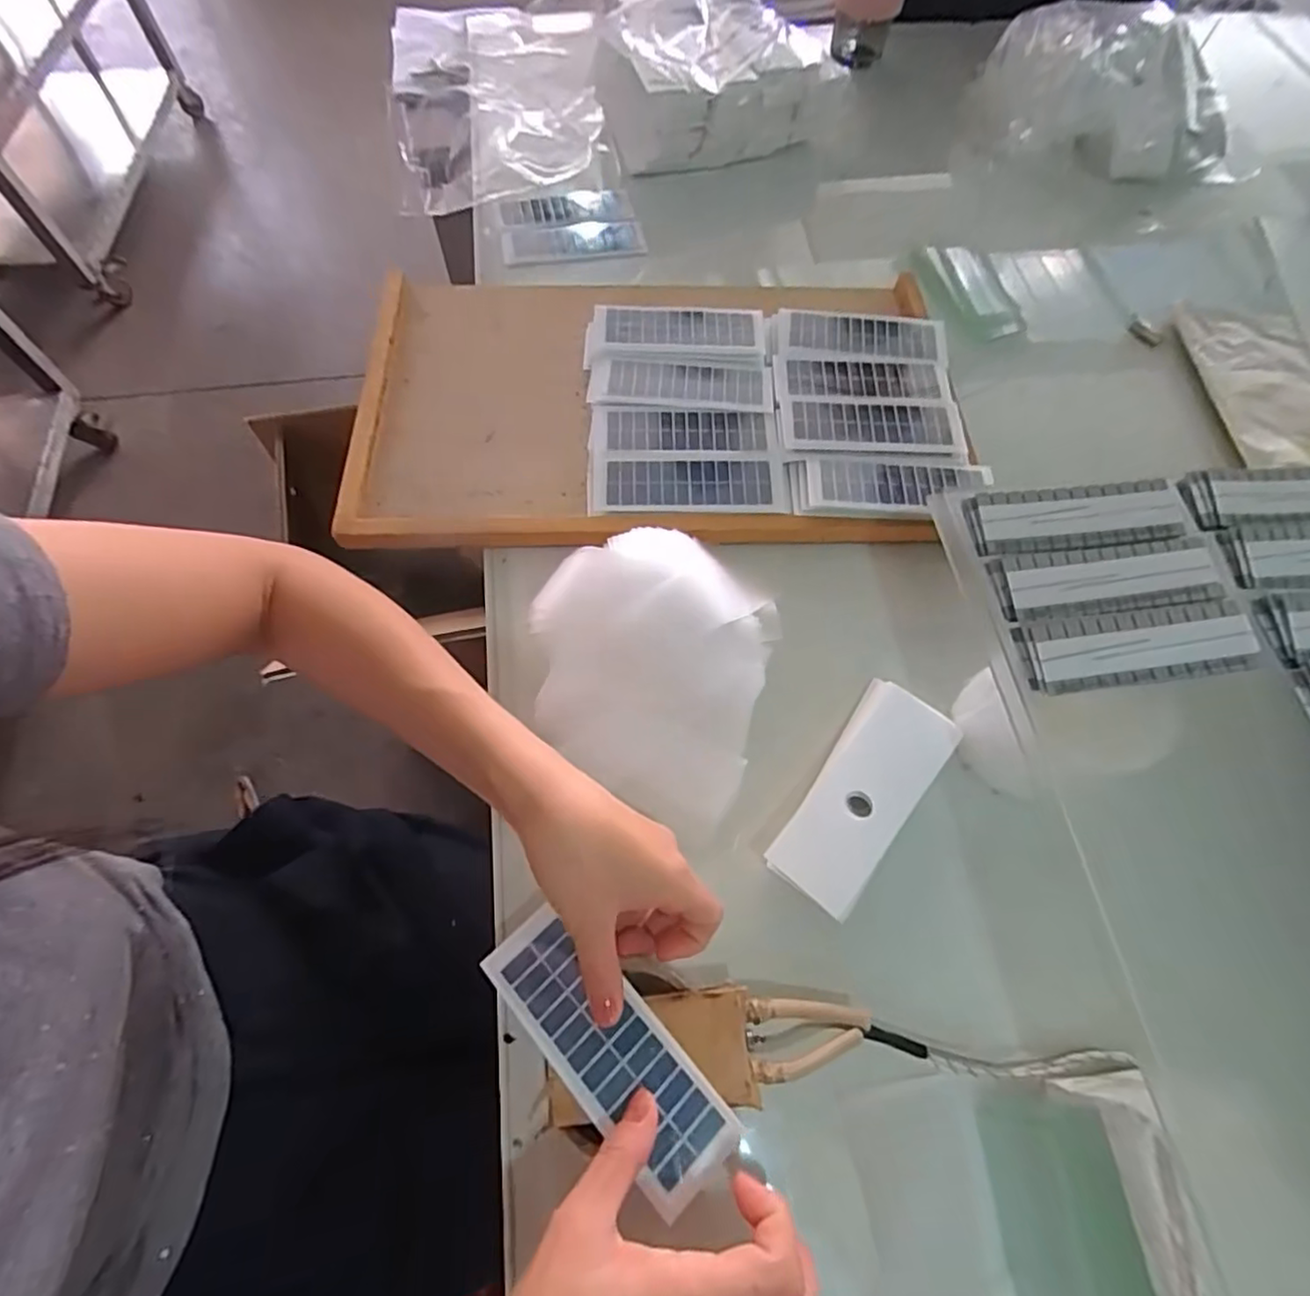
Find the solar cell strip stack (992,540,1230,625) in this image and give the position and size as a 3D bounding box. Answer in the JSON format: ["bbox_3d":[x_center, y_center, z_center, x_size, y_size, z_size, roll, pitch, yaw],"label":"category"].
[{"bbox_3d":[0.267,-0.040,0.372,0.128,0.012,0.041,-4,64,-5],"label":"solar cell strip stack"}]

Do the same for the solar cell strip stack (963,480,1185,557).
[{"bbox_3d":[0.260,-0.079,0.390,0.127,0.016,0.040,-5,65,-4],"label":"solar cell strip stack"}]

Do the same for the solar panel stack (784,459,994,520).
[{"bbox_3d":[0.182,-0.122,0.484,0.158,0.011,0.049,1,65,-1],"label":"solar panel stack"}]

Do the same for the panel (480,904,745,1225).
[{"bbox_3d":[-0.024,0.201,0.315,0.145,0.005,0.052,40,68,16],"label":"panel"}]

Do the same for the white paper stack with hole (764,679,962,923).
[{"bbox_3d":[0.130,0.092,0.397,0.058,0.030,0.149,35,68,14],"label":"white paper stack with hole"}]

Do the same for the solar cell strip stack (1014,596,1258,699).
[{"bbox_3d":[0.272,-0.001,0.356,0.130,0.015,0.043,-6,64,-6],"label":"solar cell strip stack"}]

